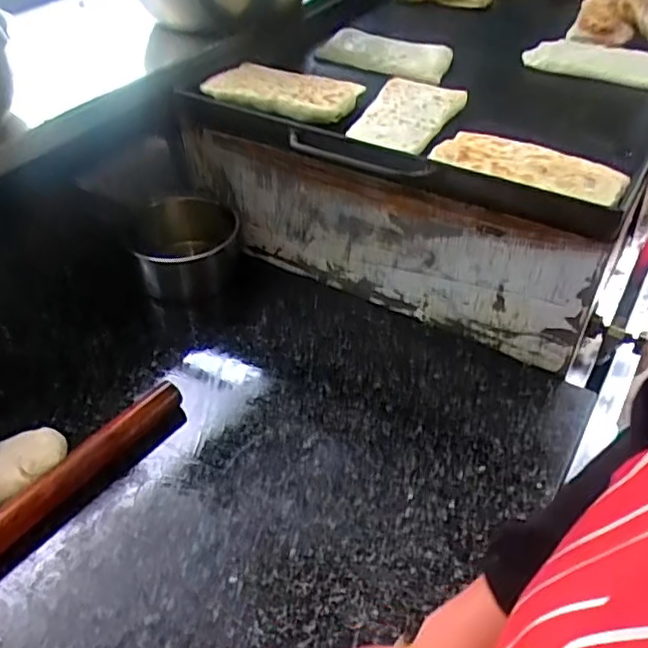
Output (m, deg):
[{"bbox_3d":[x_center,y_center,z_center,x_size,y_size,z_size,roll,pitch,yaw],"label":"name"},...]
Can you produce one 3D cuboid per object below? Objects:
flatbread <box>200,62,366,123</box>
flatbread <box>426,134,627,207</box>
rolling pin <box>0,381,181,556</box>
[{"bbox_3d":[-0.048,-0.268,0.735,0.163,0.025,0.086,16,50,17],"label":"flatbread"},{"bbox_3d":[0.197,-0.154,0.614,0.175,0.013,0.070,16,49,16],"label":"flatbread"},{"bbox_3d":[-0.215,0.130,0.571,0.029,0.036,0.229,27,48,24],"label":"rolling pin"}]

